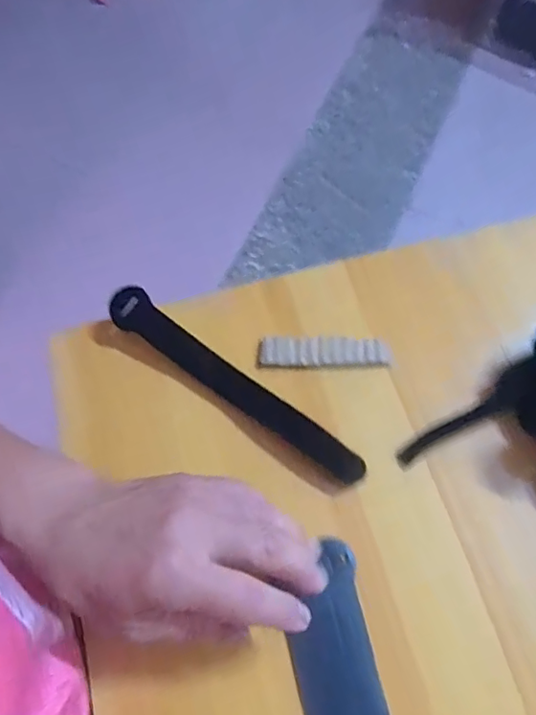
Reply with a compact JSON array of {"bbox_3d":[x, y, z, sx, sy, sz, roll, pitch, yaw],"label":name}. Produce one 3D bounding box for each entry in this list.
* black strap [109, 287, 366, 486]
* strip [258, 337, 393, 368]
[{"bbox_3d":[-0.022,0.017,0.357,0.191,0.024,0.023,33,70,14],"label":"black strap"},{"bbox_3d":[0.037,-0.003,0.368,0.085,0.006,0.018,-1,66,1],"label":"strip"}]

